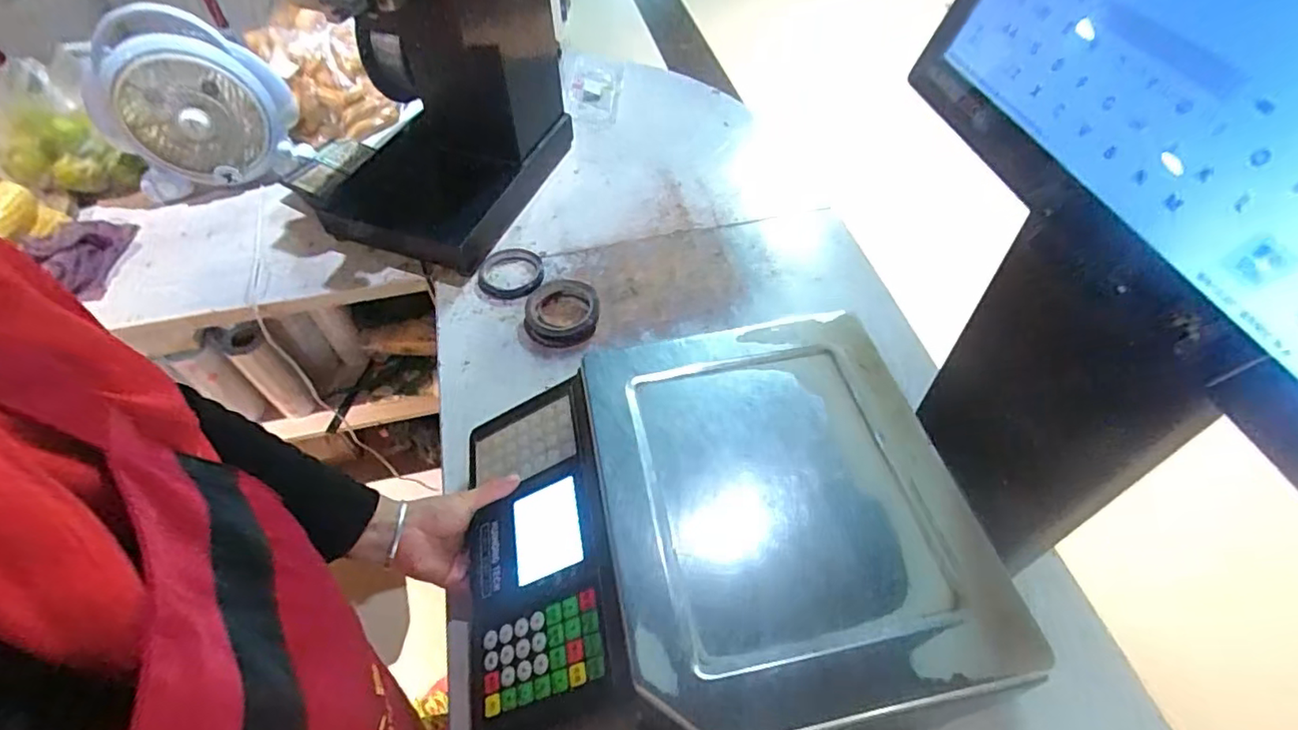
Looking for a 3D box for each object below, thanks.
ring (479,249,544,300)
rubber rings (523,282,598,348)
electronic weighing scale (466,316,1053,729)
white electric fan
[{"bbox_3d":[-0.201,-0.138,0.865,0.089,0.019,0.097,0,54,0],"label":"ring"},{"bbox_3d":[-0.121,-0.070,0.811,0.100,0.022,0.107,0,54,0],"label":"rubber rings"},{"bbox_3d":[0.043,0.143,0.526,0.414,0.118,0.350,-9,55,-6],"label":"electronic weighing scale"},{"bbox_3d":[-0.699,-0.385,0.905,0.282,0.252,0.089,-9,55,-6],"label":"white electric fan"}]

